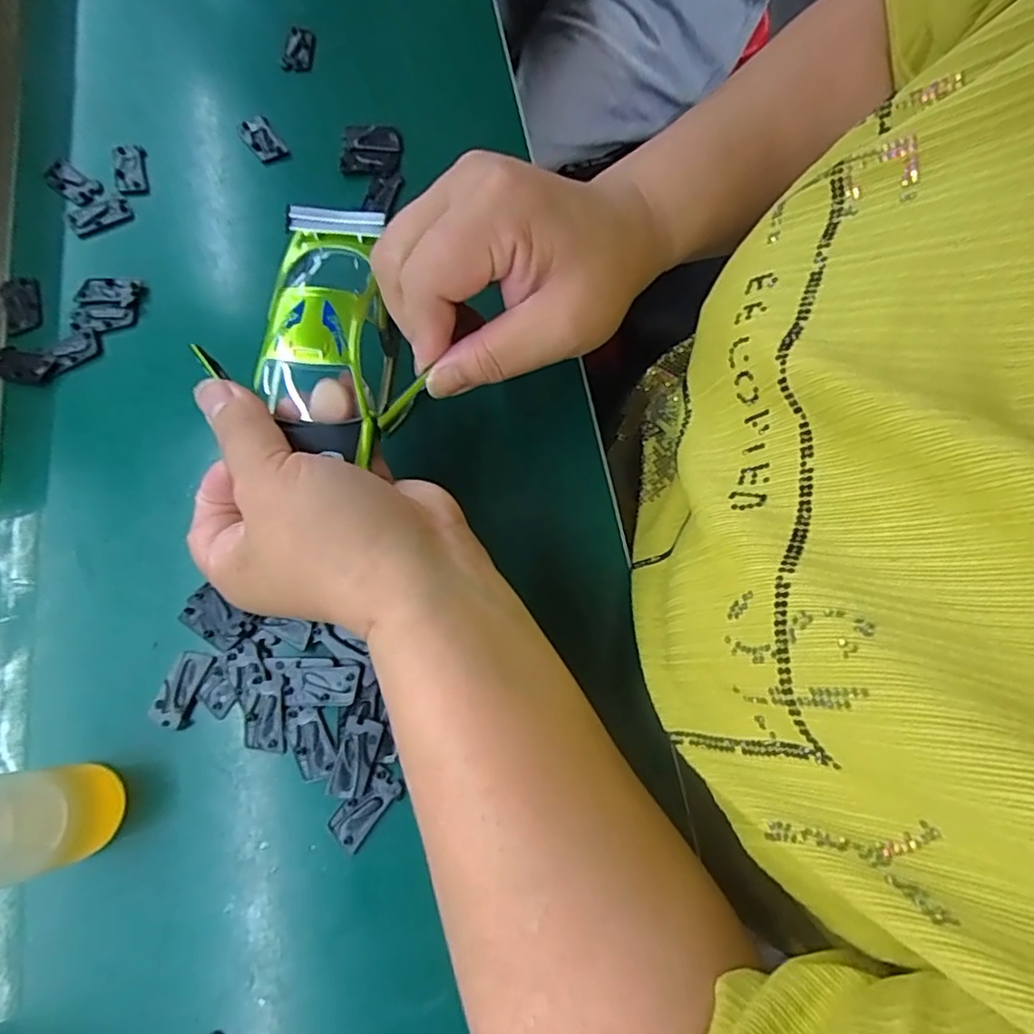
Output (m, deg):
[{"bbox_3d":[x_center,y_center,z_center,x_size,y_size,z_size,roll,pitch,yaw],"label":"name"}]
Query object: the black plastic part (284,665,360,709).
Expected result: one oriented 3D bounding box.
[{"bbox_3d":[-0.086,0.075,0.276,0.033,0.004,0.017,-3,73,-1],"label":"black plastic part"}]

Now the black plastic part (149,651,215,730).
[{"bbox_3d":[-0.151,0.077,0.279,0.018,0.004,0.034,16,74,4],"label":"black plastic part"}]

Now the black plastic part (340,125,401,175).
[{"bbox_3d":[-0.087,-0.216,0.369,0.035,0.007,0.033,0,73,0],"label":"black plastic part"}]

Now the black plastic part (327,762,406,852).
[{"bbox_3d":[-0.064,0.124,0.265,0.016,0.004,0.033,40,77,10],"label":"black plastic part"}]

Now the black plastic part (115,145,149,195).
[{"bbox_3d":[-0.226,-0.202,0.363,0.018,0.005,0.033,-11,74,-4],"label":"black plastic part"}]

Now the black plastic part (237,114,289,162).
[{"bbox_3d":[-0.152,-0.226,0.371,0.018,0.007,0.031,-33,76,-10],"label":"black plastic part"}]

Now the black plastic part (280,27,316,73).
[{"bbox_3d":[-0.137,-0.294,0.394,0.021,0.011,0.030,-2,73,-1],"label":"black plastic part"}]

